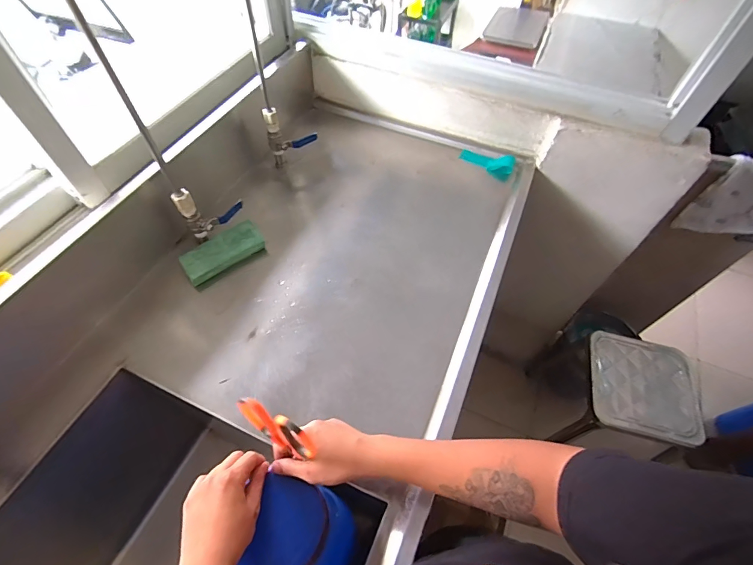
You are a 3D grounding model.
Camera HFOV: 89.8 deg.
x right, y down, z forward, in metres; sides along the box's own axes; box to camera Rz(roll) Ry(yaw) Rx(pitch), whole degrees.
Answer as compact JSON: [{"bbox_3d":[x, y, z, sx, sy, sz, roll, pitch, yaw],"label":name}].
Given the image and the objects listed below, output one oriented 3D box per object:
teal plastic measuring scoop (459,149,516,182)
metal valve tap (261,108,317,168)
[{"bbox_3d":[0.262,-0.291,0.898,0.132,0.034,0.055,32,61,18],"label":"teal plastic measuring scoop"},{"bbox_3d":[-0.184,-0.305,0.833,0.104,0.159,0.030,-2,56,-3],"label":"metal valve tap"}]

